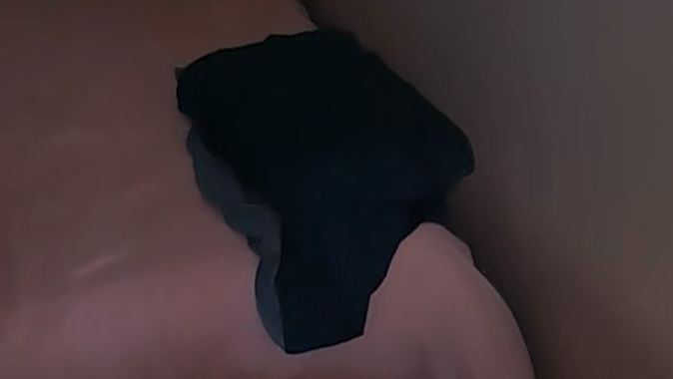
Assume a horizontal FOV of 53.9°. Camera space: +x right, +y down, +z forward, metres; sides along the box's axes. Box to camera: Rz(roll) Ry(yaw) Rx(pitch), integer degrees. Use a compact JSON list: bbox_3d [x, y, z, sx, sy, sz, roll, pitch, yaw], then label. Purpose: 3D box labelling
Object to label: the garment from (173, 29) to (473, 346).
[{"bbox_3d":[-0.028,-0.039,1.006,0.343,0.222,0.478,-17,39,-19],"label":"garment"}]

